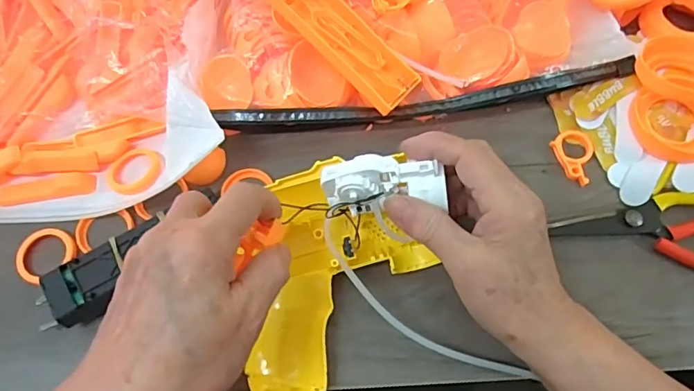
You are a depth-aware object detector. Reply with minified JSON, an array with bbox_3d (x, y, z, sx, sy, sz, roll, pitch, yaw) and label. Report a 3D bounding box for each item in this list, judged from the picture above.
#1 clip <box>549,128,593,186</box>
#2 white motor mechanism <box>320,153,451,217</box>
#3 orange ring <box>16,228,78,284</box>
[{"bbox_3d":[0.152,-0.026,0.338,0.024,0.008,0.040,-18,68,-6],"label":"clip"},{"bbox_3d":[0.020,-0.007,0.288,0.066,0.022,0.031,-2,101,6],"label":"white motor mechanism"},{"bbox_3d":[-0.190,0.035,0.322,0.036,0.006,0.034,-1,68,2],"label":"orange ring"}]

